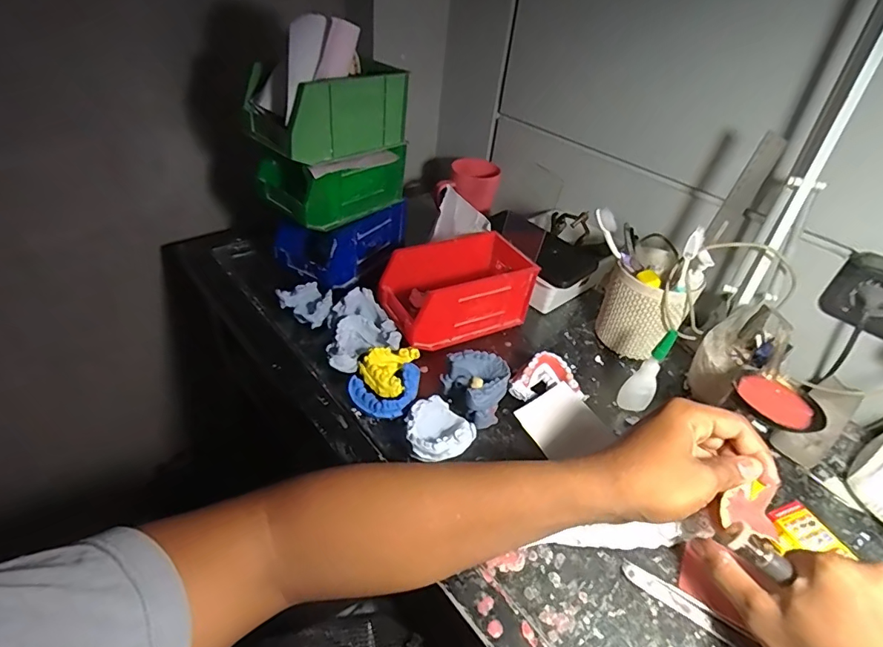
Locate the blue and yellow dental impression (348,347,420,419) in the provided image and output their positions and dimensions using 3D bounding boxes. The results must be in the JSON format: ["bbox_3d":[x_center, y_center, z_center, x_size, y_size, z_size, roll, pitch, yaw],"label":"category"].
[{"bbox_3d":[-0.056,0.057,0.495,0.065,0.024,0.090,11,40,7],"label":"blue and yellow dental impression"}]

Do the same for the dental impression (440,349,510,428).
[{"bbox_3d":[0.034,0.066,0.494,0.066,0.049,0.067,13,41,9],"label":"dental impression"}]

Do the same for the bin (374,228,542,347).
[{"bbox_3d":[0.024,-0.044,0.590,0.185,0.083,0.101,-19,45,-25],"label":"bin"}]

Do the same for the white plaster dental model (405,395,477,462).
[{"bbox_3d":[-0.005,0.105,0.453,0.066,0.034,0.062,3,40,-2],"label":"white plaster dental model"}]

